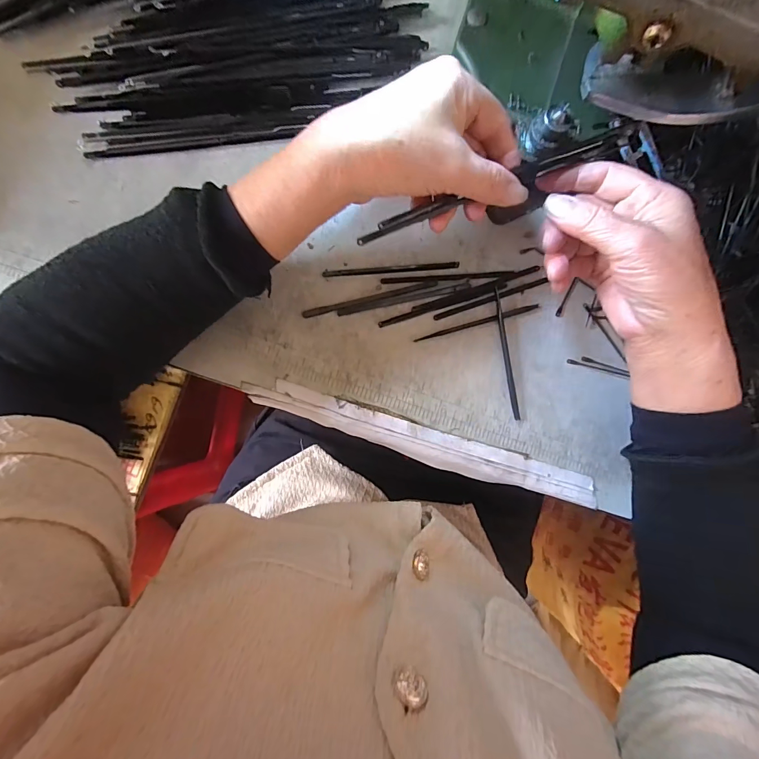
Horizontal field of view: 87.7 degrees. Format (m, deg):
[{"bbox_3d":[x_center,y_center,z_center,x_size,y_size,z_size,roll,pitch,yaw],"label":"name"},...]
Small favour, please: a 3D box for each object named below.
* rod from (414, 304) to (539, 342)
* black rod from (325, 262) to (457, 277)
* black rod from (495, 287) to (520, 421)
[{"bbox_3d":[0.073,-0.042,0.292,0.096,0.009,0.004,-16,90,-5],"label":"rod"},{"bbox_3d":[0.009,-0.081,0.288,0.098,0.006,0.005,-5,89,-5],"label":"black rod"},{"bbox_3d":[0.094,-0.018,0.290,0.006,0.004,0.096,-9,89,-5],"label":"black rod"}]

